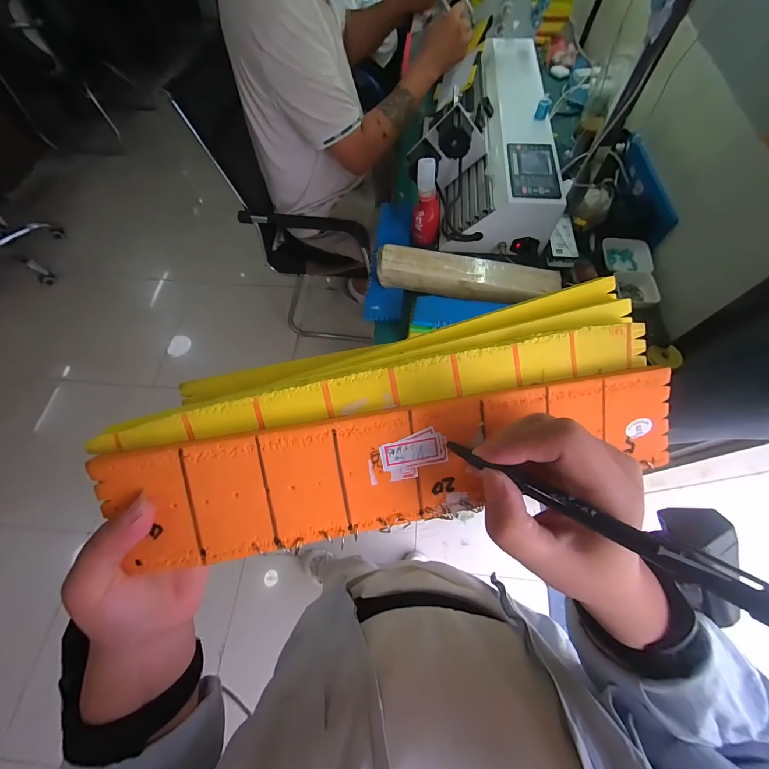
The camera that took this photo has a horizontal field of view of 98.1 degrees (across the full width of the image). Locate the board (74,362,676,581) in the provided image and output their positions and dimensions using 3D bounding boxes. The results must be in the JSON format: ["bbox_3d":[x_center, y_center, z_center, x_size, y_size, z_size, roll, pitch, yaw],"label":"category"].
[{"bbox_3d":[0.022,0.047,0.200,0.337,0.008,0.070,-9,98,-7],"label":"board"}]

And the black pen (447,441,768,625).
[{"bbox_3d":[0.090,0.057,0.135,0.129,0.008,0.010,22,67,33],"label":"black pen"}]

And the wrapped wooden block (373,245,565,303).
[{"bbox_3d":[0.175,-0.226,0.703,0.374,0.063,0.081,11,67,6],"label":"wrapped wooden block"}]

